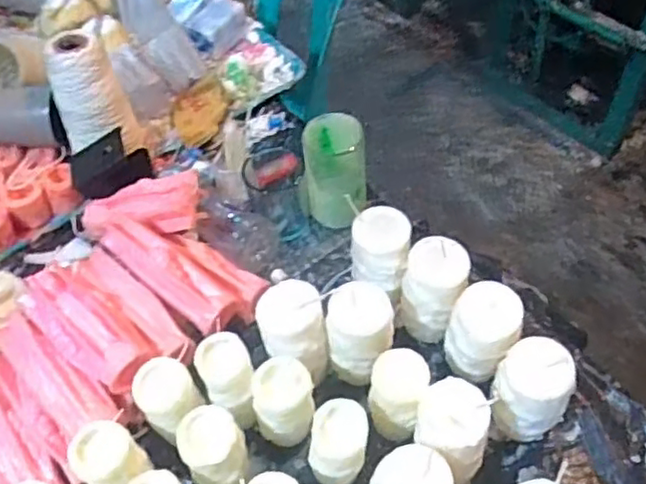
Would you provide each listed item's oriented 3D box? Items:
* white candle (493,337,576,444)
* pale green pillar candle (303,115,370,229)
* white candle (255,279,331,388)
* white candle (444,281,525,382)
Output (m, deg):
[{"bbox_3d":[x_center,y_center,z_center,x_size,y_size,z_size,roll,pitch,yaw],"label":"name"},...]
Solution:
[{"bbox_3d":[0.190,0.135,0.607,0.064,0.092,0.060,-2,54,3],"label":"white candle"},{"bbox_3d":[0.012,-0.074,0.779,0.080,0.116,0.067,-6,54,0],"label":"pale green pillar candle"},{"bbox_3d":[-0.029,0.094,0.657,0.066,0.093,0.074,-12,54,-4],"label":"white candle"},{"bbox_3d":[0.152,0.091,0.644,0.067,0.093,0.066,17,57,16],"label":"white candle"}]

